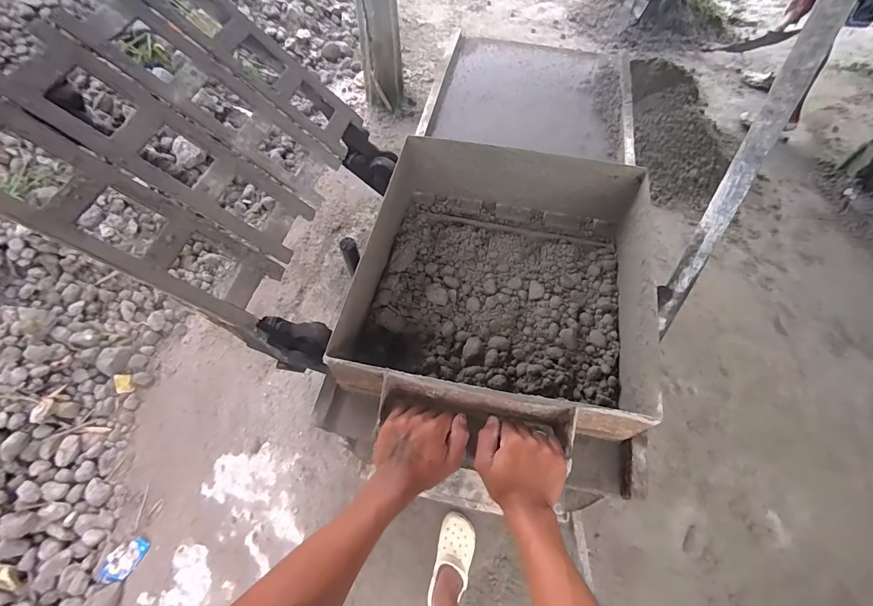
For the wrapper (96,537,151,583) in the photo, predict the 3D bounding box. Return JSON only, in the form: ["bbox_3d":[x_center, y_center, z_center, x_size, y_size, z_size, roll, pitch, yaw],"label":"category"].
[{"bbox_3d":[-0.980,0.803,1.230,0.093,0.015,0.133,23,63,12],"label":"wrapper"}]

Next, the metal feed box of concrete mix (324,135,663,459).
[{"bbox_3d":[0.119,-0.059,0.698,0.446,0.145,0.524,12,59,6],"label":"metal feed box of concrete mix"}]

